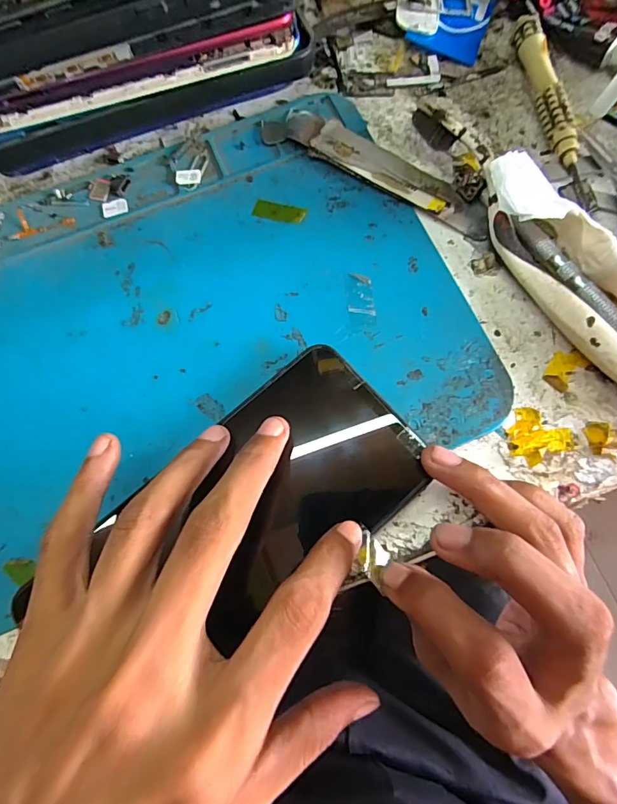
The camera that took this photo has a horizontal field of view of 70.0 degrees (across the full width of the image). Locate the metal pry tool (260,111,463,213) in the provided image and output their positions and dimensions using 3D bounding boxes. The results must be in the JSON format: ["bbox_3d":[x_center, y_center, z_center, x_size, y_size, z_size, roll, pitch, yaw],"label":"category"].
[{"bbox_3d":[0.027,-0.124,0.221,0.106,0.007,0.023,28,78,9],"label":"metal pry tool"}]

